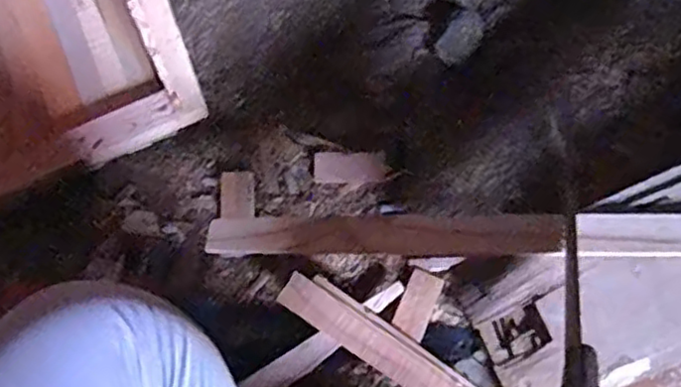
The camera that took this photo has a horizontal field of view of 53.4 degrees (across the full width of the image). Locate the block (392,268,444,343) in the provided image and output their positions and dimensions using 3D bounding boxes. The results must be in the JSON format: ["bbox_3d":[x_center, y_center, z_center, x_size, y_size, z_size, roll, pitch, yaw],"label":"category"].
[{"bbox_3d":[0.079,0.112,0.688,0.034,0.007,0.077,23,56,10],"label":"block"}]

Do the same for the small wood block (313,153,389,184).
[{"bbox_3d":[0.011,-0.029,0.762,0.082,0.007,0.035,-1,67,0],"label":"small wood block"}]

